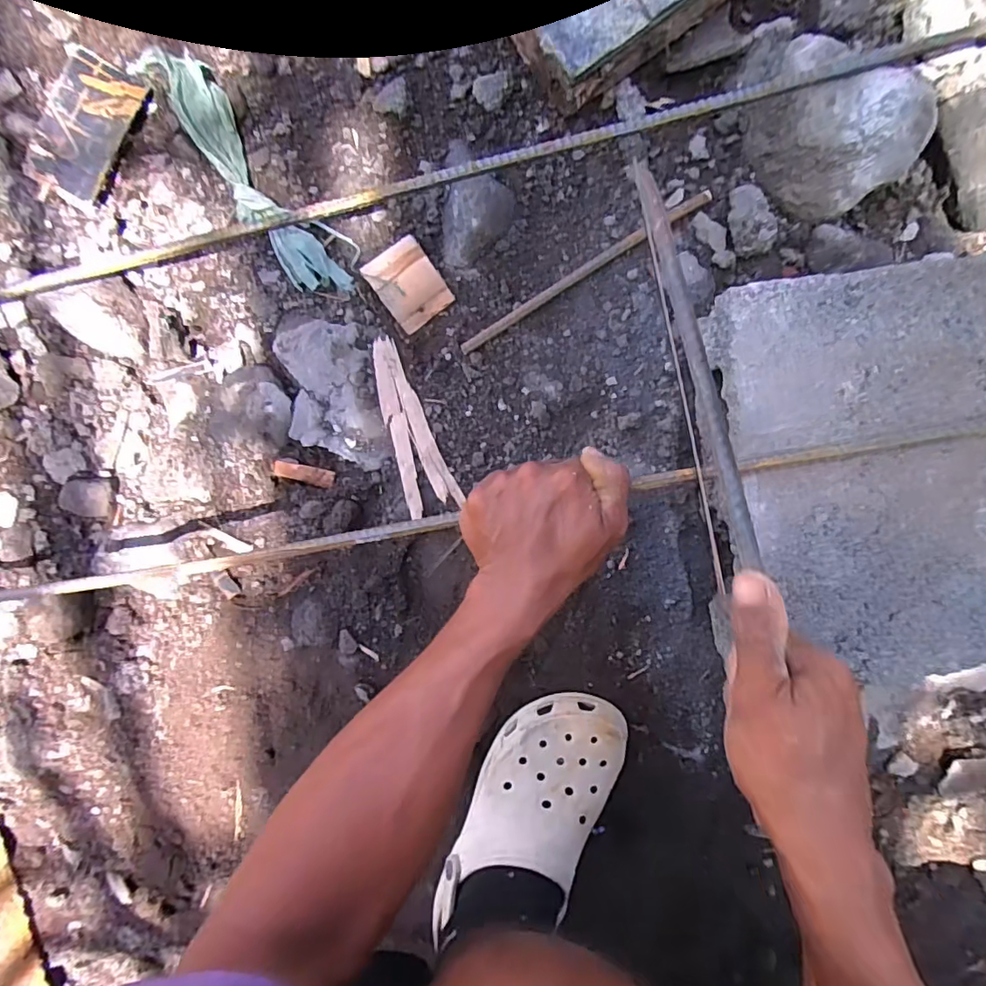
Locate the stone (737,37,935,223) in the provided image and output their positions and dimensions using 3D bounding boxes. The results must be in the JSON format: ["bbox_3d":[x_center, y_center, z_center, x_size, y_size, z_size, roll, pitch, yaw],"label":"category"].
[{"bbox_3d":[0.270,-0.286,0.436,0.137,0.065,0.095,31,93,0],"label":"stone"}]

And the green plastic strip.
[{"bbox_3d":[-0.224,-0.287,0.489,0.051,0.027,0.259,-34,92,3],"label":"green plastic strip"}]

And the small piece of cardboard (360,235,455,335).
[{"bbox_3d":[-0.078,-0.191,0.496,0.056,0.018,0.070,-36,92,3],"label":"small piece of cardboard"}]

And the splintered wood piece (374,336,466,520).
[{"bbox_3d":[-0.079,-0.062,0.499,0.046,0.017,0.164,-21,93,2],"label":"splintered wood piece"}]

